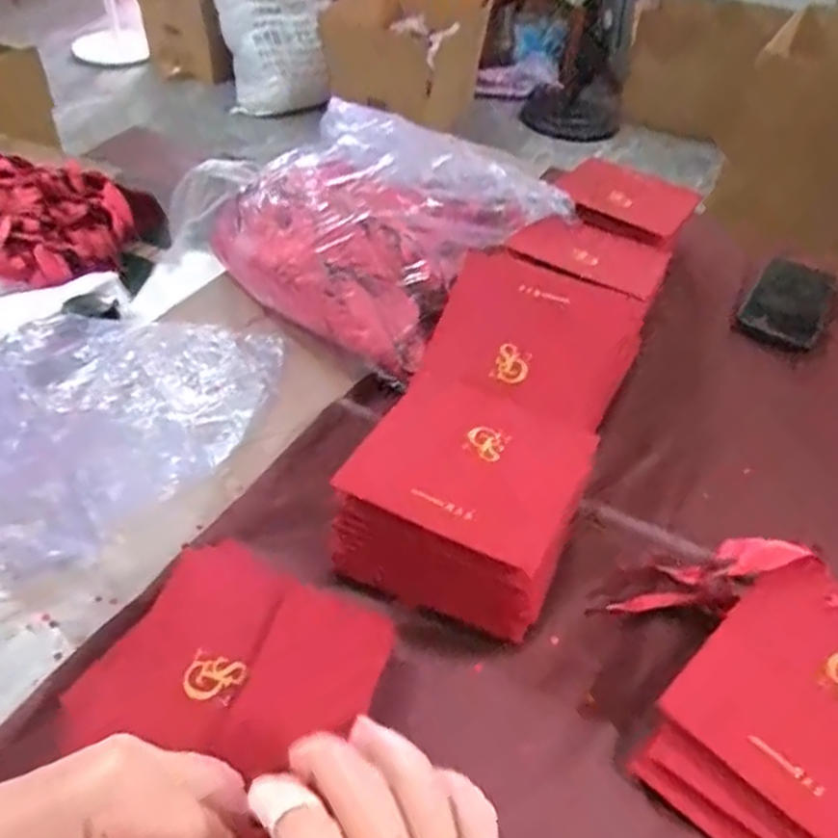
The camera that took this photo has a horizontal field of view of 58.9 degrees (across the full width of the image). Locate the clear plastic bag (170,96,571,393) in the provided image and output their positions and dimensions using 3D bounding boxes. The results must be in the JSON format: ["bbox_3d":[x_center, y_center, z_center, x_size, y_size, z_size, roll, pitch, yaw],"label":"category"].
[{"bbox_3d":[-0.040,-0.191,0.732,0.284,0.130,0.267,25,48,19],"label":"clear plastic bag"}]

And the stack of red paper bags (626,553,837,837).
[{"bbox_3d":[0.230,0.177,0.424,0.143,0.023,0.173,34,69,28],"label":"stack of red paper bags"}]

